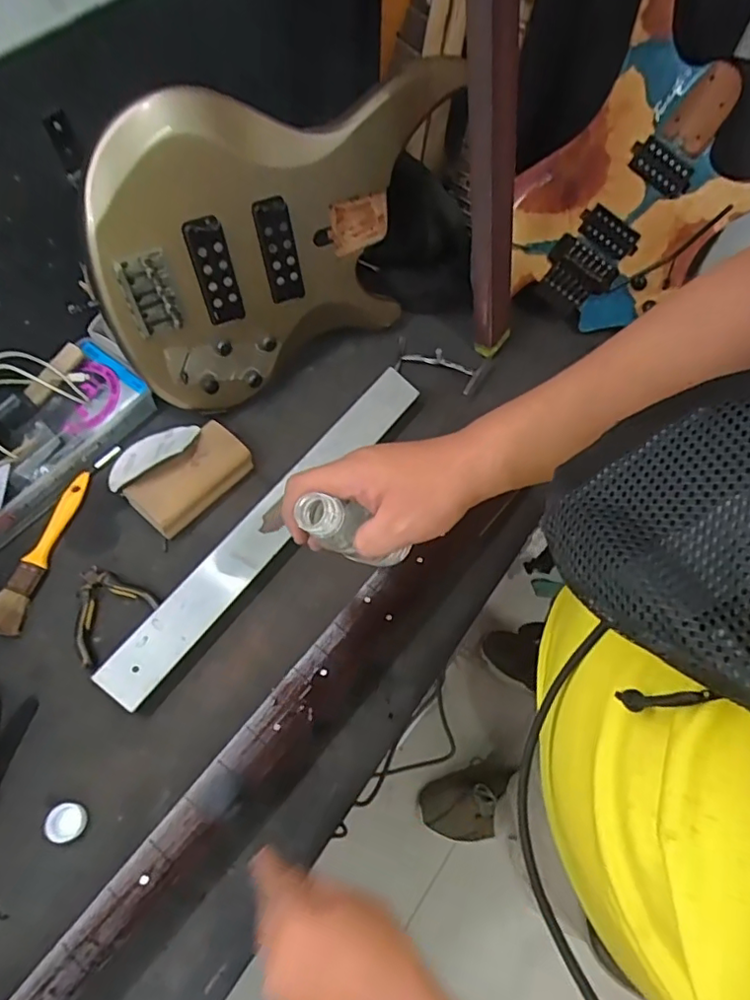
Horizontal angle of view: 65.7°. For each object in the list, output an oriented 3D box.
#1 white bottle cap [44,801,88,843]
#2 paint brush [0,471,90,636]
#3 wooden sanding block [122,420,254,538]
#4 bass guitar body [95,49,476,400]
[{"bbox_3d":[-0.278,0.290,0.523,0.031,0.014,0.031,1,63,-2],"label":"white bottle cap"},{"bbox_3d":[-0.361,0.053,0.634,0.042,0.012,0.188,18,64,7],"label":"paint brush"},{"bbox_3d":[-0.208,-0.024,0.662,0.063,0.044,0.132,37,68,15],"label":"wooden sanding block"},{"bbox_3d":[-0.095,-0.293,0.667,0.426,0.304,0.042,-26,41,-24],"label":"bass guitar body"}]

